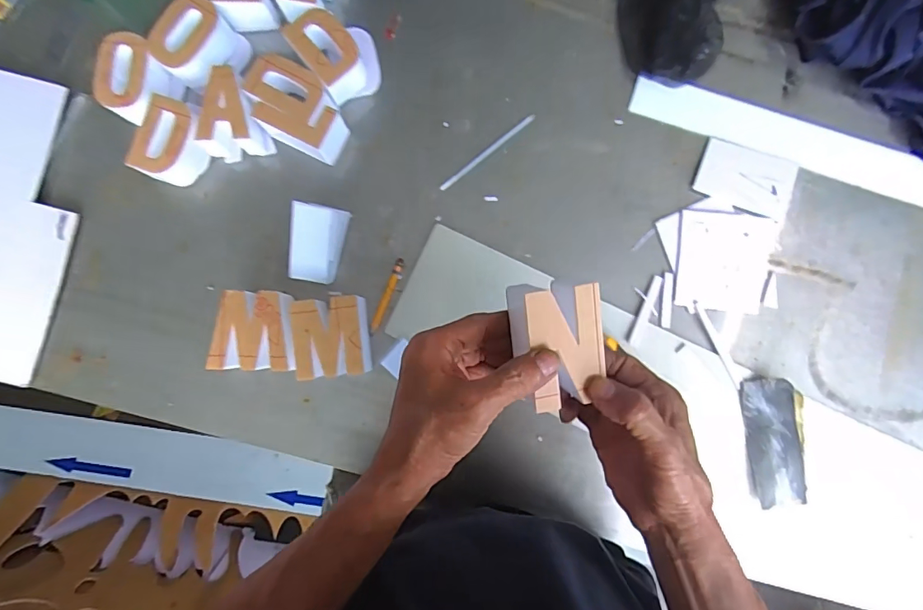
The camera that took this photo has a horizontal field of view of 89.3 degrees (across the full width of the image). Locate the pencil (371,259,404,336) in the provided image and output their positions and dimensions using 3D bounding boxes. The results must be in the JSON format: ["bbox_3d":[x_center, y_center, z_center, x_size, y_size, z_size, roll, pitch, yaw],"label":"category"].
[{"bbox_3d":[-0.084,-0.010,0.524,0.011,0.004,0.089,21,87,2],"label":"pencil"}]

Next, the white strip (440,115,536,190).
[{"bbox_3d":[0.030,-0.177,0.539,0.135,0.004,0.008,-39,87,-2],"label":"white strip"}]

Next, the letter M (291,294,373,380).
[{"bbox_3d":[-0.137,0.035,0.508,0.077,0.044,0.083,-5,86,0],"label":"letter M"}]

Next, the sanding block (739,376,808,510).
[{"bbox_3d":[0.343,0.149,0.509,0.058,0.020,0.136,-6,86,0],"label":"sanding block"}]

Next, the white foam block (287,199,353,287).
[{"bbox_3d":[-0.158,-0.067,0.507,0.045,0.057,0.082,10,87,1],"label":"white foam block"}]

